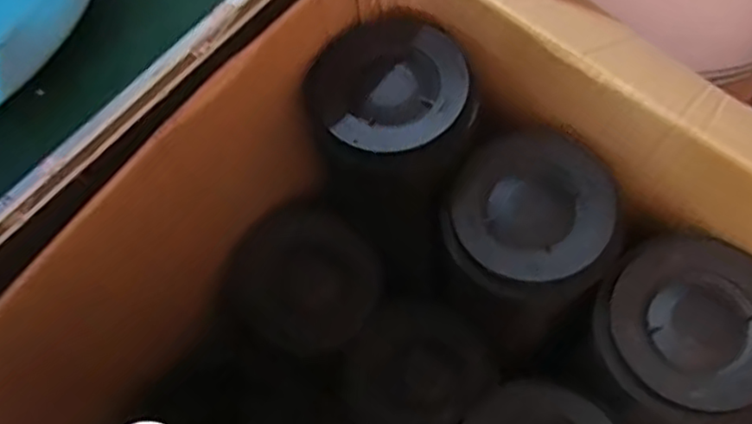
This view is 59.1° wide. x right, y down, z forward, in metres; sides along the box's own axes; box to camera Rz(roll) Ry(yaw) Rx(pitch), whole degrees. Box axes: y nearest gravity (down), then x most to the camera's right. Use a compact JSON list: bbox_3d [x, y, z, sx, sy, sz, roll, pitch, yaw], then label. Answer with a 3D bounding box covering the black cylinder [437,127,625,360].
[{"bbox_3d":[0.107,0.027,0.503,0.117,0.140,0.120,-1,68,2],"label":"black cylinder"}]

